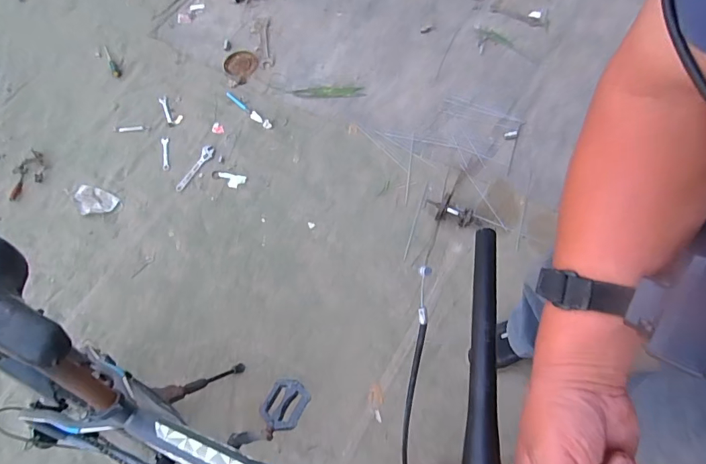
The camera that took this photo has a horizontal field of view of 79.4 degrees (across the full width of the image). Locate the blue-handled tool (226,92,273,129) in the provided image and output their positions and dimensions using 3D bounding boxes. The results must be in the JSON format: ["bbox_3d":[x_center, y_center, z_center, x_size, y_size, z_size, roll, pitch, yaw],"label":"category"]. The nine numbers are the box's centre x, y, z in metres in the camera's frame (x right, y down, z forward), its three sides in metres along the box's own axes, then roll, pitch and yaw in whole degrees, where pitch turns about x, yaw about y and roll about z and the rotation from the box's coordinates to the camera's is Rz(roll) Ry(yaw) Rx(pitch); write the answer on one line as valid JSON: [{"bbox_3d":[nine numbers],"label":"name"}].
[{"bbox_3d":[-0.378,-0.438,1.529,0.237,0.010,0.032,38,71,19],"label":"blue-handled tool"}]

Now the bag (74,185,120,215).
[{"bbox_3d":[-0.865,-0.100,1.407,0.156,0.040,0.091,16,65,10],"label":"bag"}]

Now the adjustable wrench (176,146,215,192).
[{"bbox_3d":[-0.529,-0.217,1.435,0.047,0.019,0.189,25,67,14],"label":"adjustable wrench"}]

